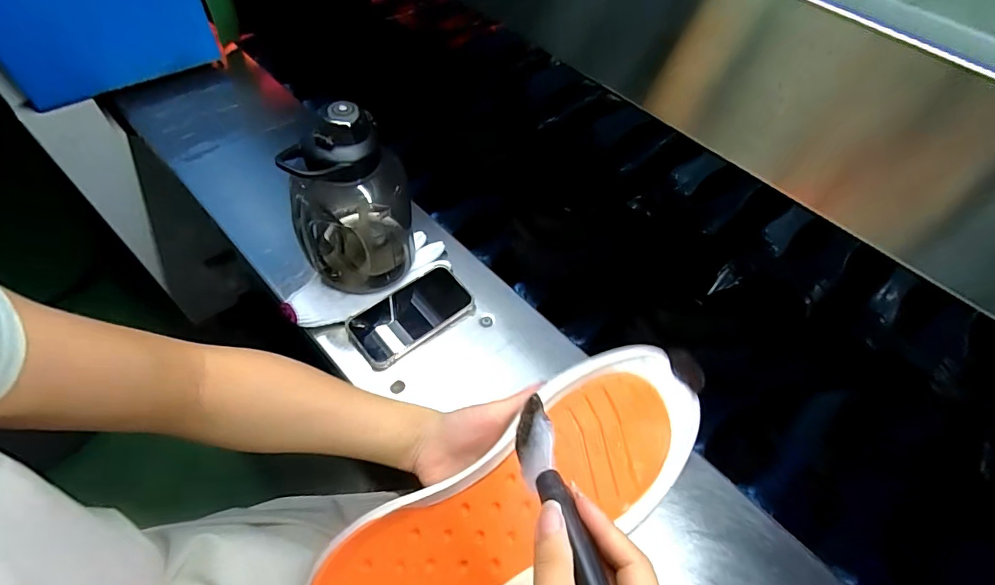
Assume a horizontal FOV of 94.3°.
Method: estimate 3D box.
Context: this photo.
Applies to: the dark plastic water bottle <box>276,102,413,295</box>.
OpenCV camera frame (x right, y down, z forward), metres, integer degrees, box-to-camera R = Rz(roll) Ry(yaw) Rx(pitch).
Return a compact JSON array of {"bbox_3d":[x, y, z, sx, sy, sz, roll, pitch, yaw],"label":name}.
[{"bbox_3d":[-0.154,-0.106,0.483,0.115,0.201,0.135,-10,53,-10],"label":"dark plastic water bottle"}]

